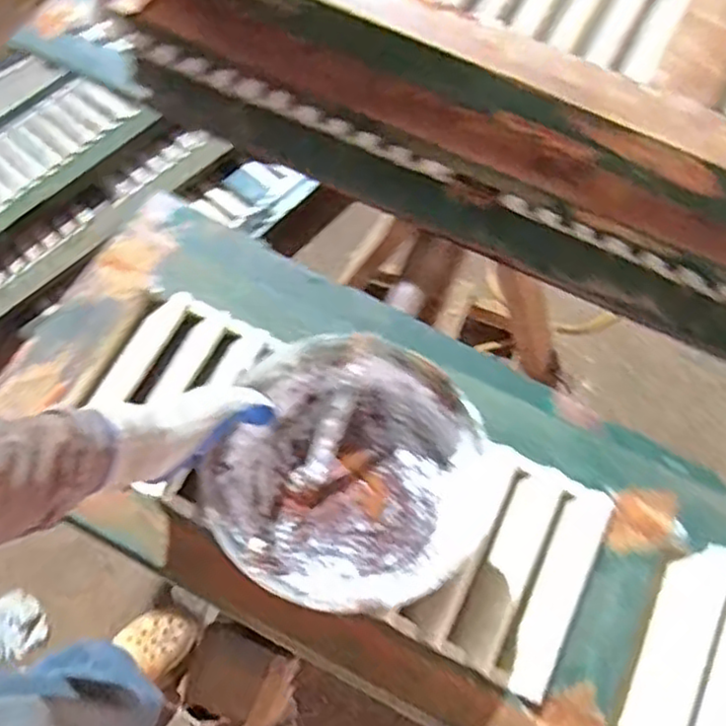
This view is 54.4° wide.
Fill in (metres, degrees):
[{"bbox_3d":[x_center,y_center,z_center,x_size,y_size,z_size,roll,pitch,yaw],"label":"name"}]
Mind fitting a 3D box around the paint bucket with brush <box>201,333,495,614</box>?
[{"bbox_3d":[-0.005,0.090,0.562,0.207,0.075,0.200,-1,69,1],"label":"paint bucket with brush"}]

